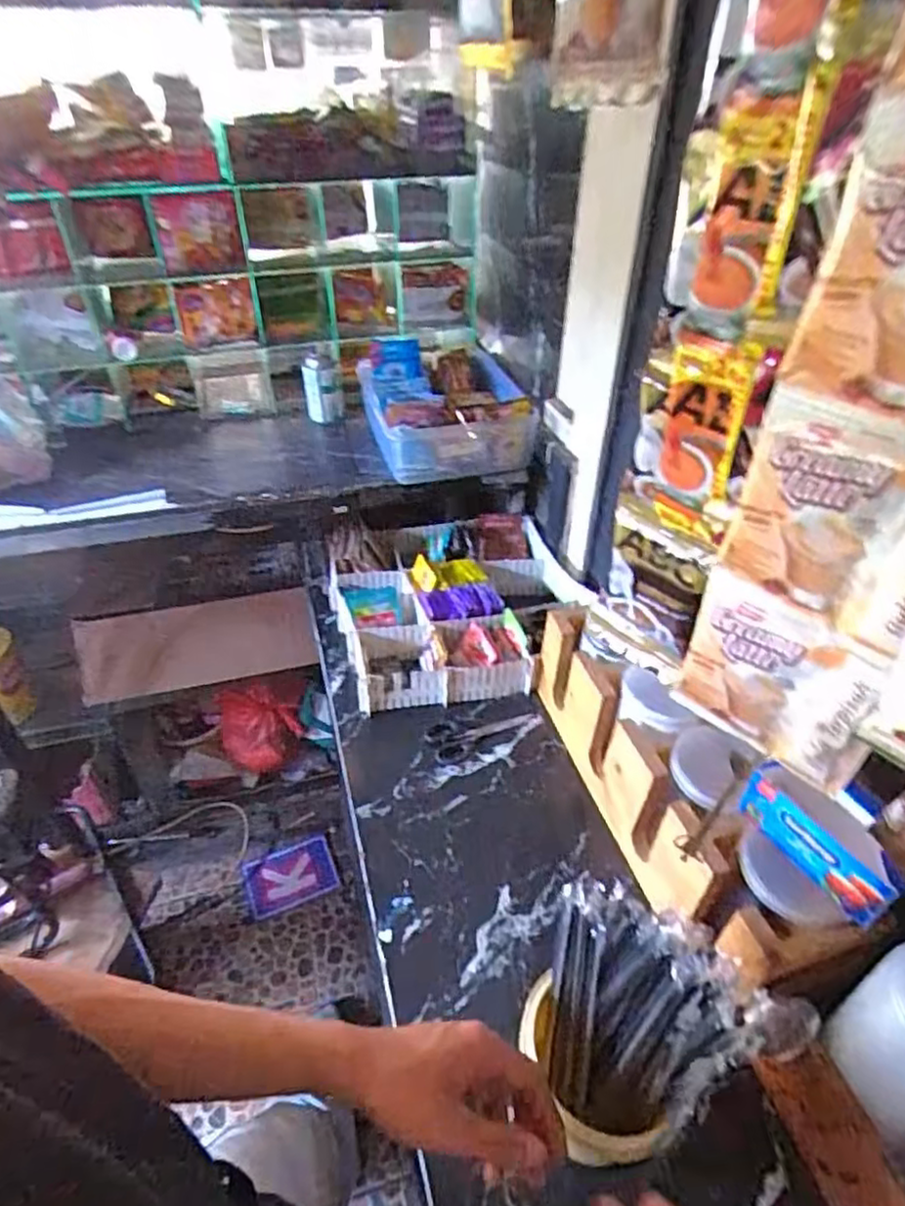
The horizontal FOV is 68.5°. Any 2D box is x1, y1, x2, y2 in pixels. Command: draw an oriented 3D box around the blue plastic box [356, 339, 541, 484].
[{"bbox_3d":[-0.016,-0.342,1.137,0.247,0.104,0.321,-6,41,-8],"label":"blue plastic box"}]

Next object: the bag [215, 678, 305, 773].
[{"bbox_3d":[-0.424,0.274,1.494,0.194,0.224,0.066,-3,40,-4],"label":"bag"}]

